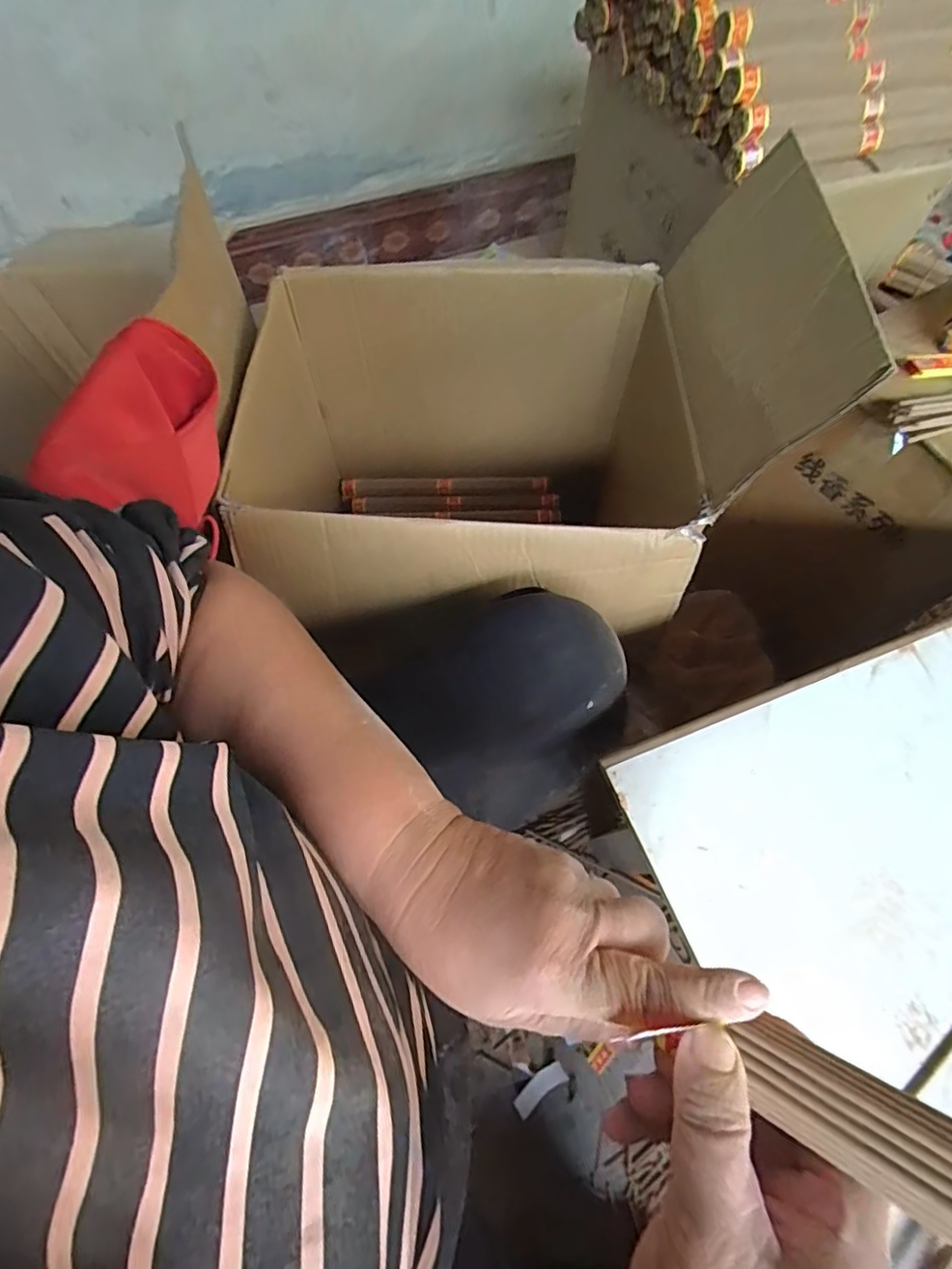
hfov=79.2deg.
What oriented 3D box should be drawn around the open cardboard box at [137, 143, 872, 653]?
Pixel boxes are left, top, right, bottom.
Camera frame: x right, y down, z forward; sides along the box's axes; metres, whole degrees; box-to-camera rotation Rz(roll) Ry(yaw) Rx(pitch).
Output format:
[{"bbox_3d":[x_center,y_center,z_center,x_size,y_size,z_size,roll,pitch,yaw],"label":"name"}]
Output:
[{"bbox_3d":[0.018,-0.191,0.627,0.482,0.447,0.380,0,64,0],"label":"open cardboard box"}]

